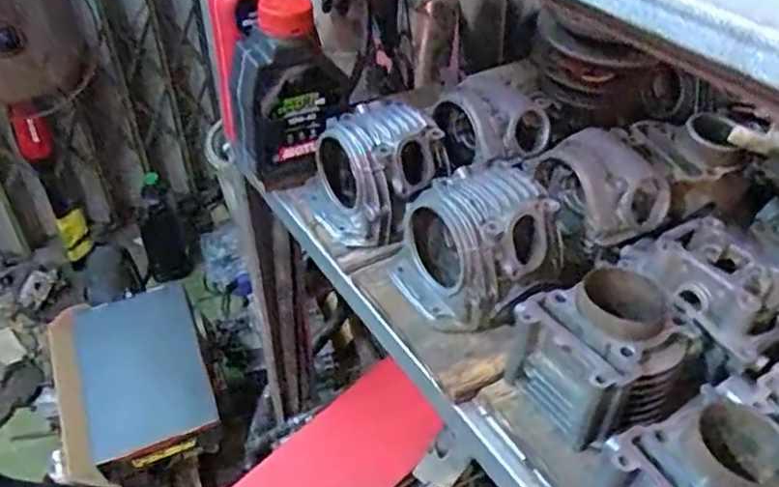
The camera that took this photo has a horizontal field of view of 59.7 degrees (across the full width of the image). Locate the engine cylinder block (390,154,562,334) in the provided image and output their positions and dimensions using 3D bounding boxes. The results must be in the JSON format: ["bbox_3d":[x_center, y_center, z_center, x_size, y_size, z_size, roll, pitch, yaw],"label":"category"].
[{"bbox_3d":[0.078,0.002,0.604,0.135,0.100,0.107,-10,42,-12],"label":"engine cylinder block"}]

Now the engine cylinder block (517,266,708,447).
[{"bbox_3d":[0.170,0.086,0.524,0.119,0.078,0.109,-17,44,-20],"label":"engine cylinder block"}]

